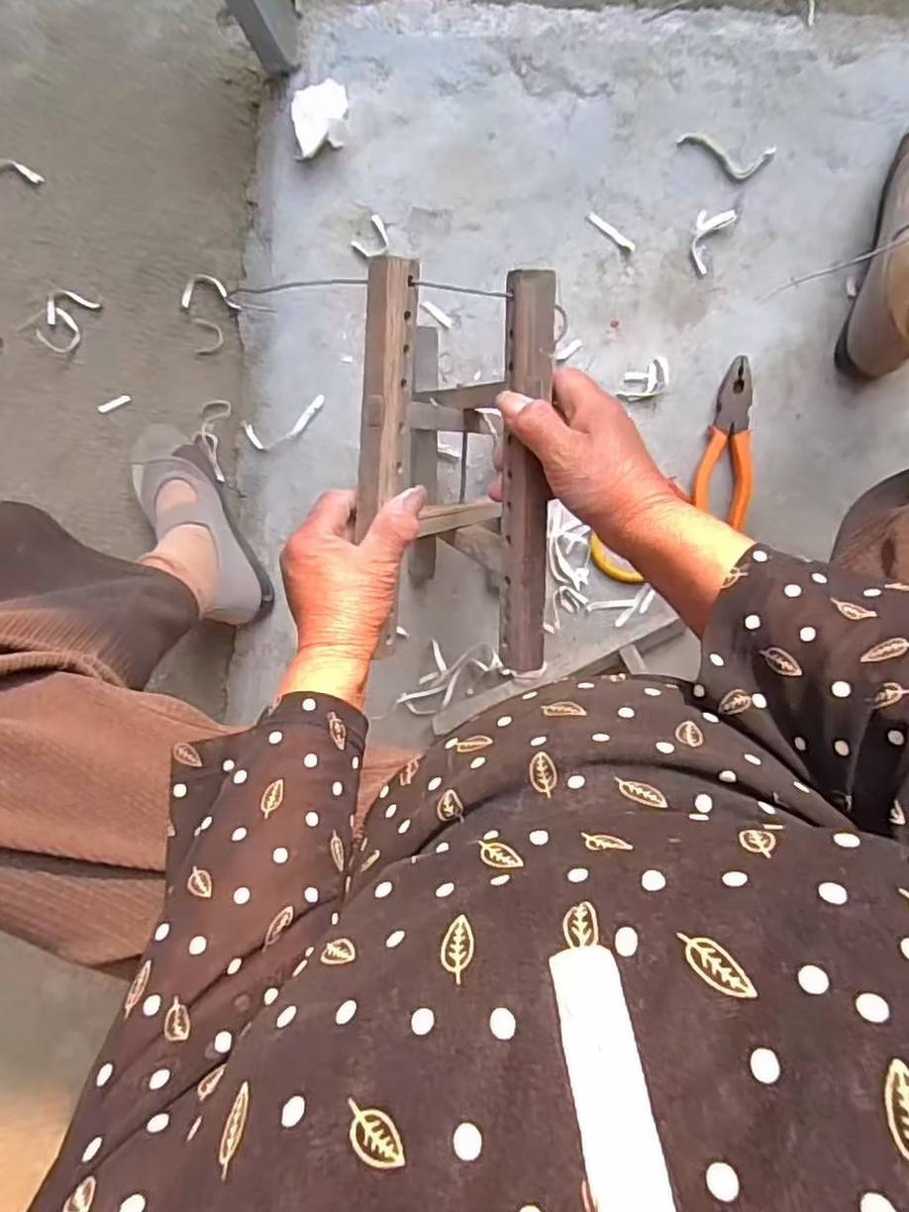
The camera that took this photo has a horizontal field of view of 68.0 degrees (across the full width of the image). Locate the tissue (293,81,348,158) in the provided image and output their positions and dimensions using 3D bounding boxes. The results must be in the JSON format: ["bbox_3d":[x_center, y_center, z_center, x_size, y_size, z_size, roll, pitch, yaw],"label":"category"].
[{"bbox_3d":[-0.128,-0.472,0.652,0.052,0.021,0.067,-6,96,7],"label":"tissue"}]

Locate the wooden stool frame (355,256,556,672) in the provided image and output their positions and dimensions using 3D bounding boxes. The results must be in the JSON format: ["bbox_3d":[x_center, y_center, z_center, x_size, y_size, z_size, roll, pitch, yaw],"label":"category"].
[{"bbox_3d":[0.009,-0.098,0.557,0.135,0.303,0.239,5,98,4],"label":"wooden stool frame"}]

